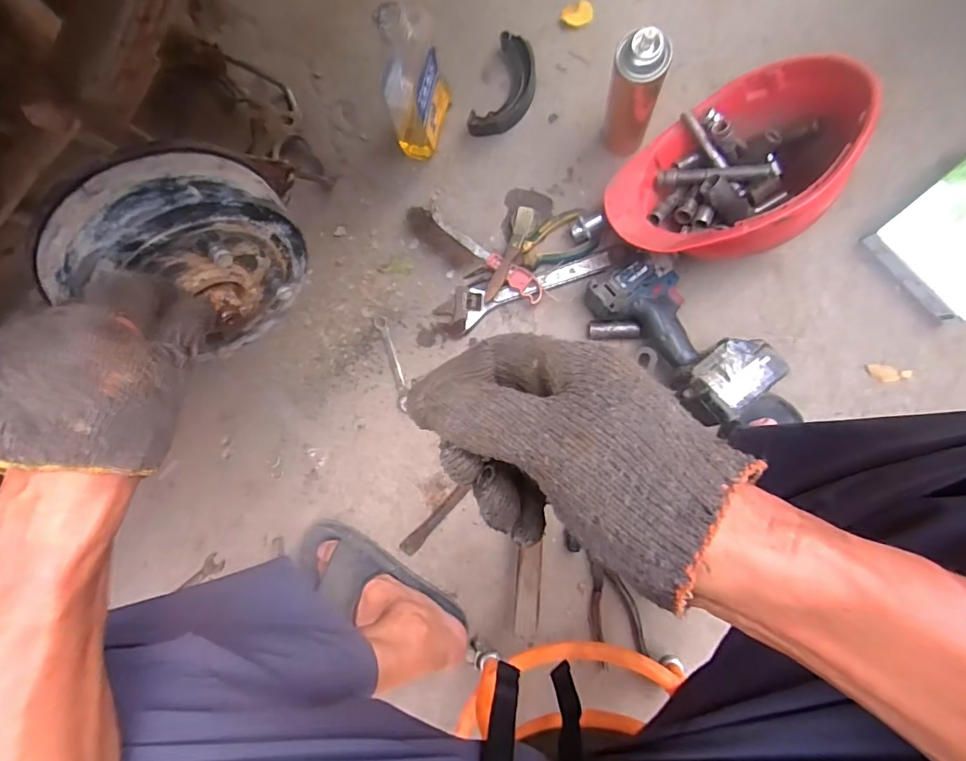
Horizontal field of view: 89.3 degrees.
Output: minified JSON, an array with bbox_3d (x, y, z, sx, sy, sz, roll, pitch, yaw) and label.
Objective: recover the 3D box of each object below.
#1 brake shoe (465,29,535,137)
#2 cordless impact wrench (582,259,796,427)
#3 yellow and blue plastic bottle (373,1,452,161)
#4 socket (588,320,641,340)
[{"bbox_3d":[0.033,-0.409,0.694,0.065,0.032,0.136,23,93,7],"label":"brake shoe"},{"bbox_3d":[0.252,-0.062,0.625,0.111,0.088,0.231,-43,83,6],"label":"cordless impact wrench"},{"bbox_3d":[-0.090,-0.385,0.622,0.054,0.212,0.113,22,92,7],"label":"yellow and blue plastic bottle"},{"bbox_3d":[0.178,-0.069,0.667,0.069,0.018,0.026,1,90,24],"label":"socket"}]

